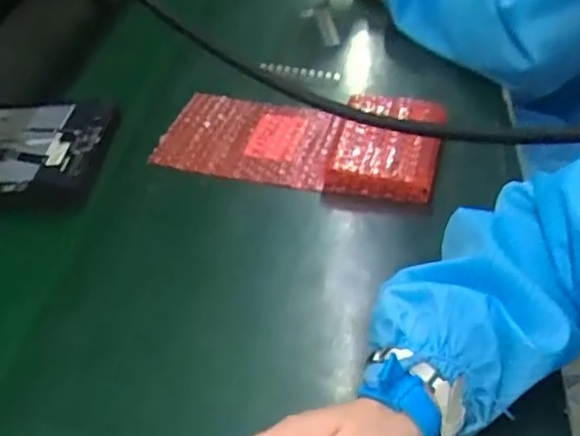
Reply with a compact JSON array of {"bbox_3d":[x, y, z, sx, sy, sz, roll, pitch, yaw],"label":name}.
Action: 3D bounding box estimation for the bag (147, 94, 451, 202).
[{"bbox_3d":[0.006,-0.082,0.593,0.266,0.031,0.124,4,44,13],"label":"bag"}]

